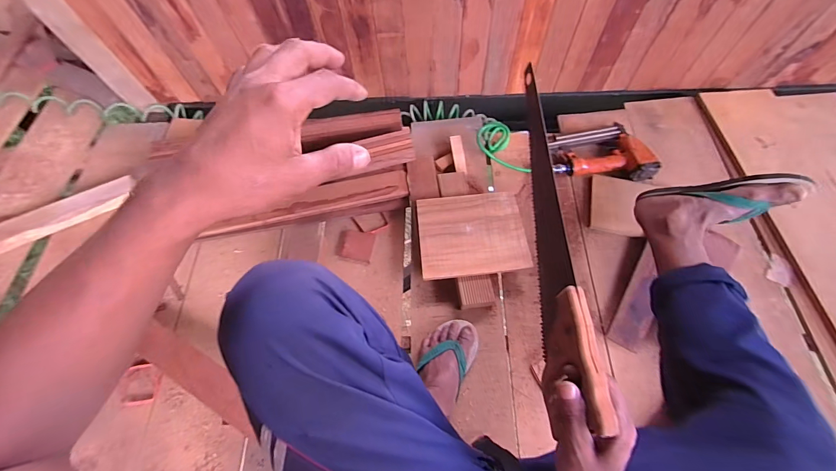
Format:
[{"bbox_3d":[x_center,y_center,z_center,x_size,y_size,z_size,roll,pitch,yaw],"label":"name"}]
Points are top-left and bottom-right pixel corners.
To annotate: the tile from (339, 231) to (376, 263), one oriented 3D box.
[{"bbox_3d":[-0.142,0.023,0.833,0.076,0.004,0.073,7,65,6],"label":"tile"}]

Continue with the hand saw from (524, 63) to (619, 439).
[{"bbox_3d":[0.167,-0.015,0.461,0.029,0.084,0.454,-2,67,2],"label":"hand saw"}]

